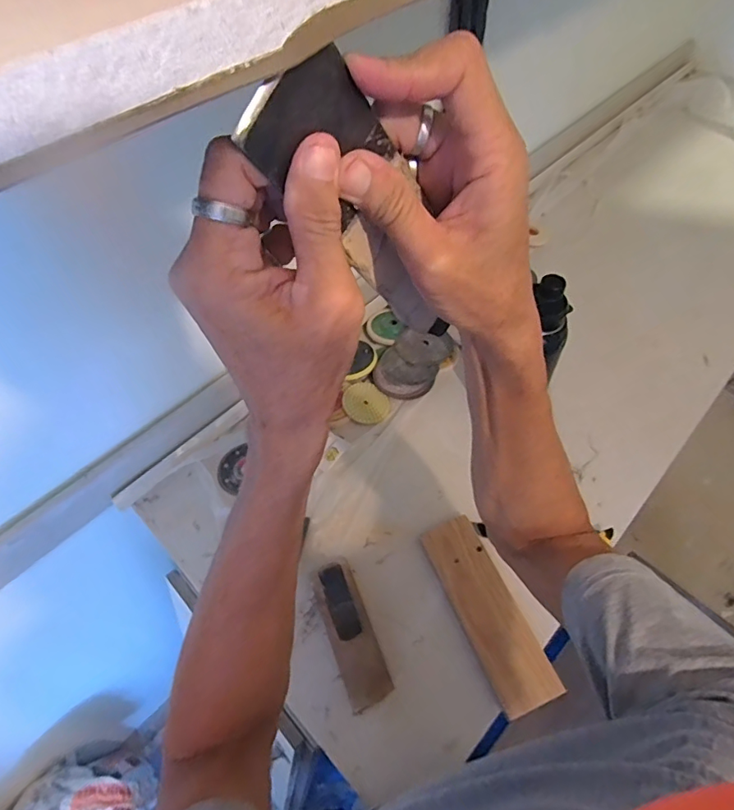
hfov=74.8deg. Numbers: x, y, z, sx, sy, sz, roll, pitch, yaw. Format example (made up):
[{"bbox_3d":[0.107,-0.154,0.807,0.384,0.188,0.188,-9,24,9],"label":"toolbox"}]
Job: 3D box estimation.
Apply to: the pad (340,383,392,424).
[{"bbox_3d":[-0.001,-0.002,0.794,0.077,0.014,0.069,32,62,21],"label":"pad"}]

